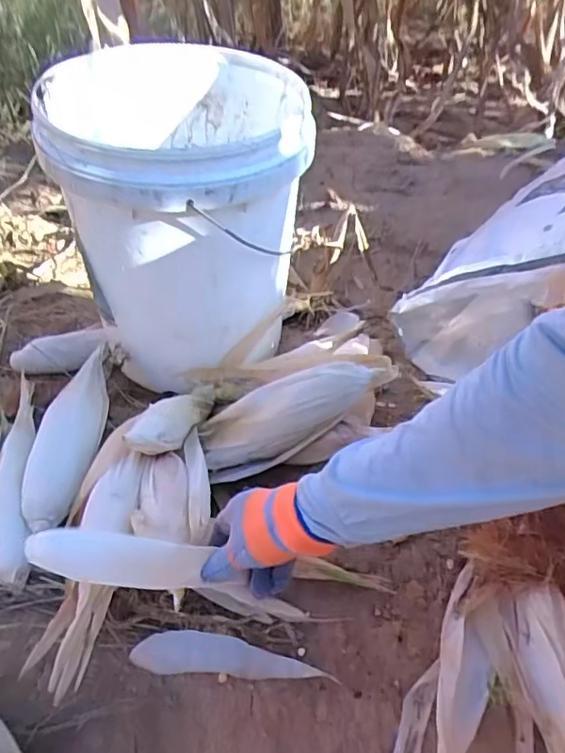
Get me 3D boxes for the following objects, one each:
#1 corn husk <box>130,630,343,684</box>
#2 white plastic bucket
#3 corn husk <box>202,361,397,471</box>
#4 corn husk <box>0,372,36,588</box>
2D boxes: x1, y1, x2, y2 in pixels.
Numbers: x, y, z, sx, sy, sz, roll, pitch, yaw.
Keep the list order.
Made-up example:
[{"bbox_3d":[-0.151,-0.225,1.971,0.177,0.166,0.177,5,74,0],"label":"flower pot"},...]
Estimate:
[{"bbox_3d":[-0.046,0.251,0.503,0.173,0.016,0.036,-2,42,7],"label":"corn husk"},{"bbox_3d":[-0.106,-0.187,0.682,0.280,0.324,0.282,-5,42,4],"label":"white plastic bucket"},{"bbox_3d":[0.016,0.034,0.607,0.224,0.054,0.060,-25,44,4],"label":"corn husk"},{"bbox_3d":[-0.315,0.112,0.659,0.065,0.047,0.279,-14,42,-6],"label":"corn husk"}]

